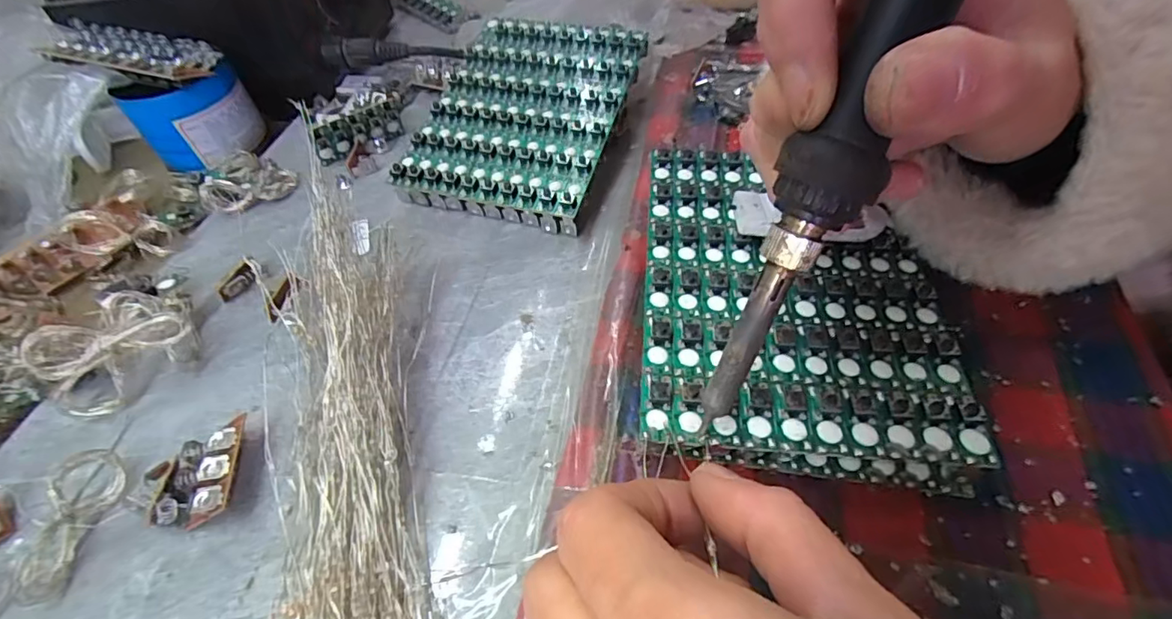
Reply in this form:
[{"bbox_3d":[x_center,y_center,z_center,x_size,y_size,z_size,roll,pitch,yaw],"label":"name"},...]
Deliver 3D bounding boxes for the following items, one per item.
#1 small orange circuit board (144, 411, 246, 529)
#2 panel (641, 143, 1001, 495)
[{"bbox_3d":[-0.127,0.054,0.179,0.028,0.013,0.031,-9,53,-5],"label":"small orange circuit board"},{"bbox_3d":[0.067,-0.012,0.181,0.093,0.013,0.132,3,52,4],"label":"panel"}]

